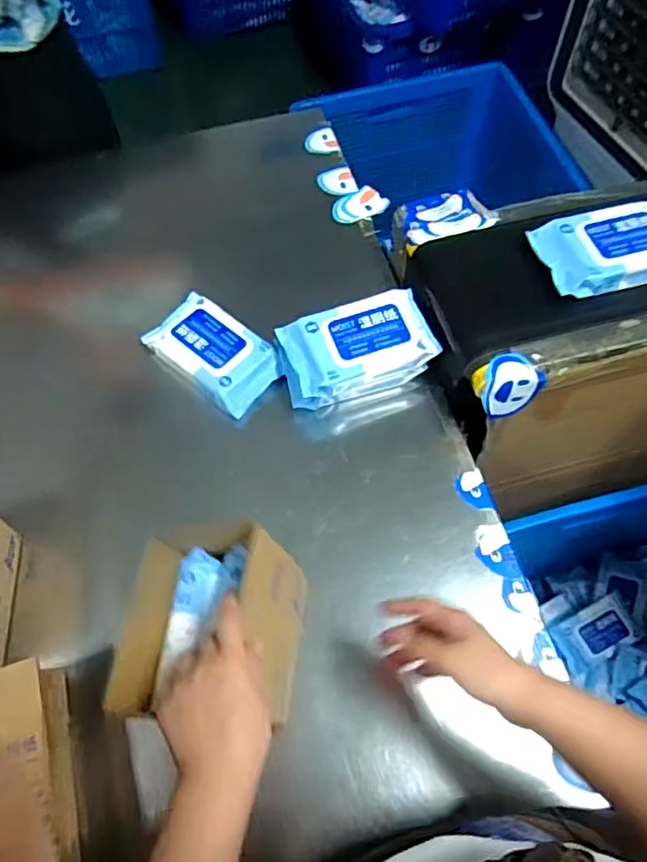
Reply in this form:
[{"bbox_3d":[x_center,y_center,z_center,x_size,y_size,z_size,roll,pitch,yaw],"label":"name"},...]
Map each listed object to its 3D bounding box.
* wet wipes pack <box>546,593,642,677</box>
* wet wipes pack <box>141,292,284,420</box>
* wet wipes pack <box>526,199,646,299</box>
[{"bbox_3d":[0.572,0.418,1.246,0.176,0.041,0.104,-24,65,-11],"label":"wet wipes pack"},{"bbox_3d":[-0.147,-0.101,0.803,0.176,0.050,0.107,39,70,18],"label":"wet wipes pack"},{"bbox_3d":[0.360,-0.229,0.746,0.180,0.046,0.113,-16,64,-8],"label":"wet wipes pack"}]

